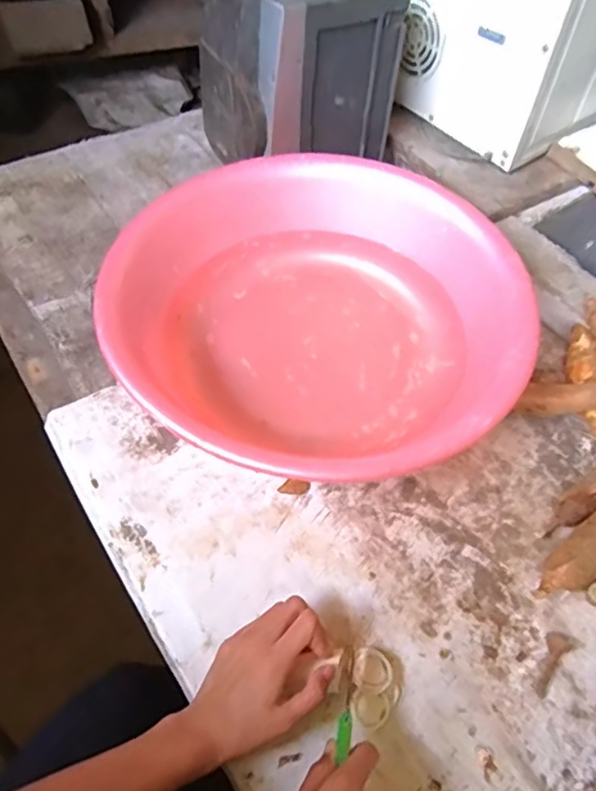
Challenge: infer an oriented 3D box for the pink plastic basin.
[{"bbox_3d":[0.022,-0.087,0.595,0.408,0.108,0.380,0,56,0],"label":"pink plastic basin"}]

